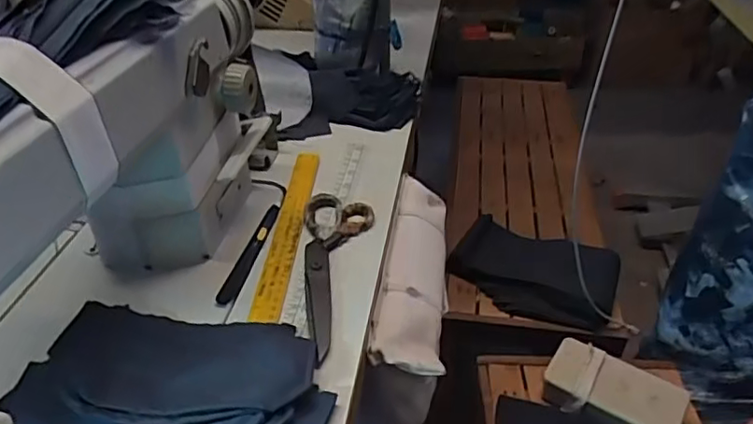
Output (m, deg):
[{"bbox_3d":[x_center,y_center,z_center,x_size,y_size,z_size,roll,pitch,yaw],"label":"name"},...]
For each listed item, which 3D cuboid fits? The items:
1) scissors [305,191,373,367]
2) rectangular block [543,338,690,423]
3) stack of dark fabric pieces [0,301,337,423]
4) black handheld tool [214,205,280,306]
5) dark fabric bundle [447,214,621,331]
[{"bbox_3d":[-0.037,0.048,0.518,0.063,0.009,0.195,2,38,-1],"label":"scissors"},{"bbox_3d":[0.306,0.230,0.761,0.161,0.037,0.087,19,41,22],"label":"rectangular block"},{"bbox_3d":[-0.143,0.121,0.402,0.201,0.031,0.178,27,44,28],"label":"stack of dark fabric pieces"},{"bbox_3d":[-0.114,0.035,0.540,0.014,0.015,0.130,9,38,9],"label":"black handheld tool"},{"bbox_3d":[0.251,0.092,0.951,0.253,0.063,0.148,18,41,21],"label":"dark fabric bundle"}]

